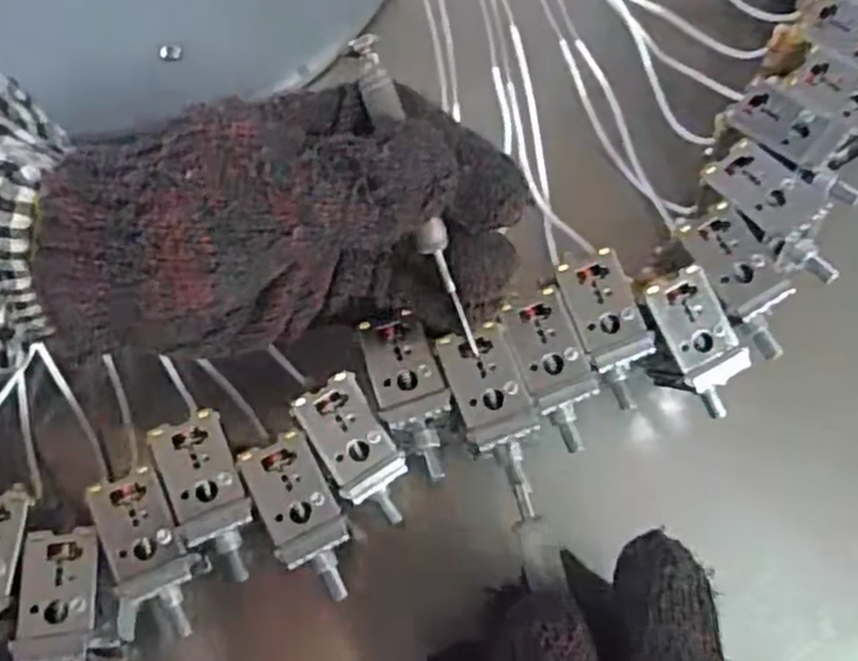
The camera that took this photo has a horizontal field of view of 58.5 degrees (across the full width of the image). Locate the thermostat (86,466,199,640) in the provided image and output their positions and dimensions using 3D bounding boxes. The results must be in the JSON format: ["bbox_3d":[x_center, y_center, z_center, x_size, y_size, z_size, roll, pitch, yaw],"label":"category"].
[{"bbox_3d":[-0.086,0.070,0.238,0.024,0.020,0.052,-20,86,-5],"label":"thermostat"}]

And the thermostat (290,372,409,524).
[{"bbox_3d":[-0.022,0.039,0.246,0.022,0.021,0.046,-32,76,-8],"label":"thermostat"}]

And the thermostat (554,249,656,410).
[{"bbox_3d":[0.060,0.001,0.257,0.022,0.015,0.052,-21,93,-5],"label":"thermostat"}]

